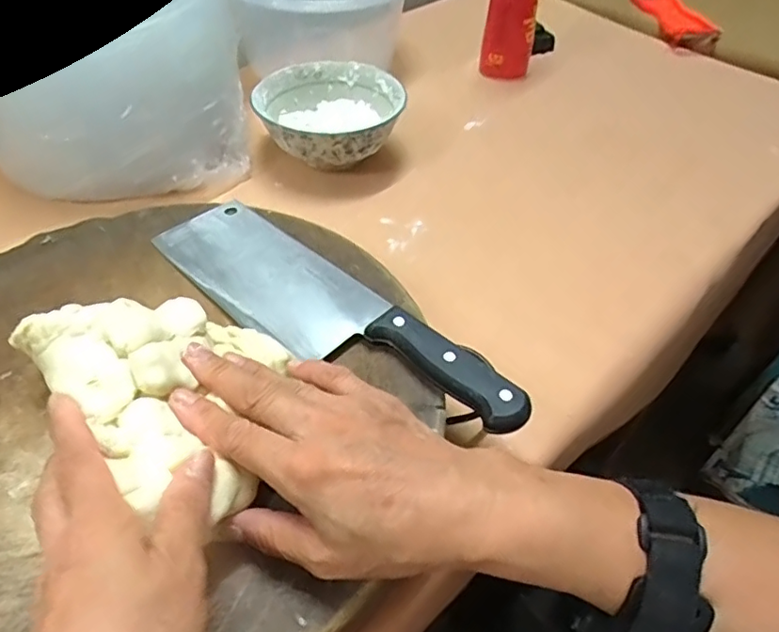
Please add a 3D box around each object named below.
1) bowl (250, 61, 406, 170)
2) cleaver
[{"bbox_3d":[-0.058,-0.194,0.581,0.136,0.065,0.141,1,47,-1],"label":"bowl"},{"bbox_3d":[-0.049,-0.004,0.379,0.081,0.020,0.290,-35,57,-30],"label":"cleaver"}]

